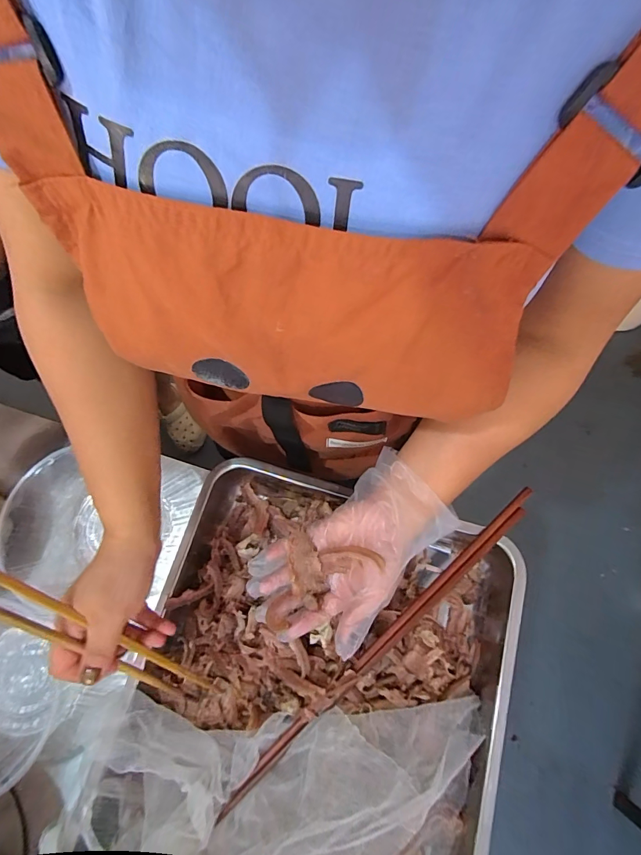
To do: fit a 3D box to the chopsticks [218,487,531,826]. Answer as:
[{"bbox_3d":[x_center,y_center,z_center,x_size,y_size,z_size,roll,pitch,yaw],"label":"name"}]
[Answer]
[{"bbox_3d":[0.064,0.198,0.369,0.393,0.017,0.018,-40,75,-11],"label":"chopsticks"}]

